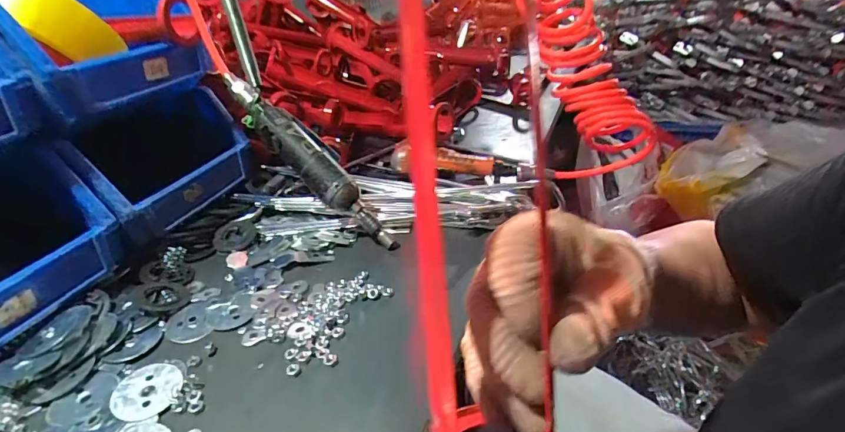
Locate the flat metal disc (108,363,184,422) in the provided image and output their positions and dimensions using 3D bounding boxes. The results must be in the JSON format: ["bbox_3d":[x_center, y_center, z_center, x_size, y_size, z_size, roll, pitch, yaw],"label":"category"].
[{"bbox_3d":[-0.209,0.132,0.332,0.050,0.004,0.047,-2,31,1],"label":"flat metal disc"}]

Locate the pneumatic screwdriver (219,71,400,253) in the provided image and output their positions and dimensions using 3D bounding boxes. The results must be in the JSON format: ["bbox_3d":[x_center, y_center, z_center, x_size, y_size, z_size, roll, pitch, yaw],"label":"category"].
[{"bbox_3d":[-0.125,-0.062,0.475,0.262,0.033,0.039,46,47,7],"label":"pneumatic screwdriver"}]

